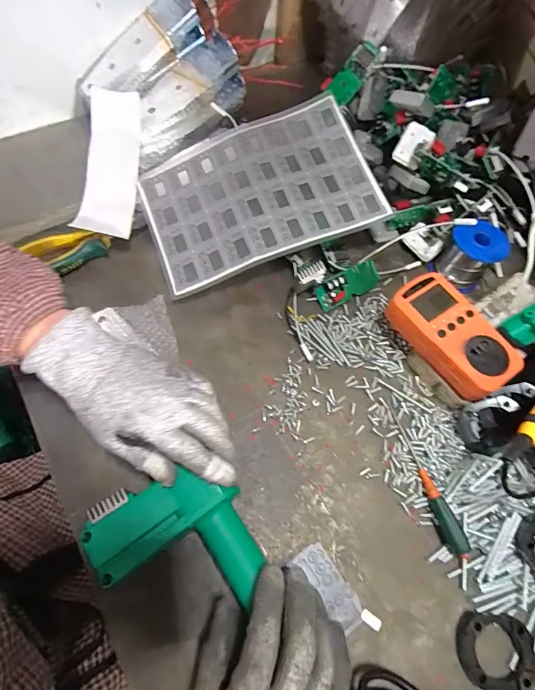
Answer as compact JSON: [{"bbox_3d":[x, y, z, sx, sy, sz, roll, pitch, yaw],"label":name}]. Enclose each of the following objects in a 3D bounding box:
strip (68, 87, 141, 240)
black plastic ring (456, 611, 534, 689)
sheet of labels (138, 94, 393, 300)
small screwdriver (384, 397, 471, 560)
[{"bbox_3d":[-0.204,-0.233,0.486,0.065,0.028,0.183,3,85,-2],"label":"strip"},{"bbox_3d":[0.184,0.245,0.296,0.059,0.012,0.049,5,65,-1],"label":"black plastic ring"},{"bbox_3d":[-0.013,-0.180,0.444,0.262,0.019,0.181,-21,73,-1],"label":"sheet of labels"},{"bbox_3d":[0.146,0.122,0.354,0.015,0.017,0.149,-17,67,-11],"label":"small screwdriver"}]

